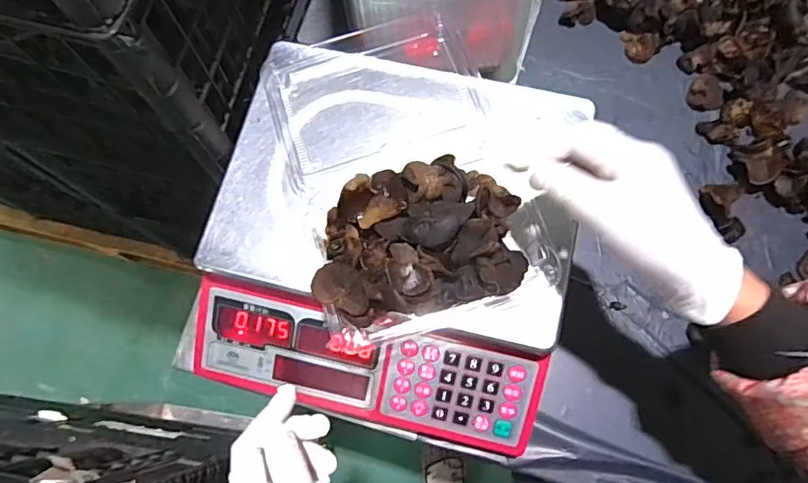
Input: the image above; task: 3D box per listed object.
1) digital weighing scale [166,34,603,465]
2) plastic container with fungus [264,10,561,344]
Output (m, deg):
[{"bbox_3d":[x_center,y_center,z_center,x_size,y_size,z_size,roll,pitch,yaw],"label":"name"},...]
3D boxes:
[{"bbox_3d":[-0.012,-0.008,0.470,0.305,0.094,0.315,12,75,5],"label":"digital weighing scale"},{"bbox_3d":[0.001,-0.069,0.428,0.189,0.064,0.267,-18,75,-4],"label":"plastic container with fungus"}]

